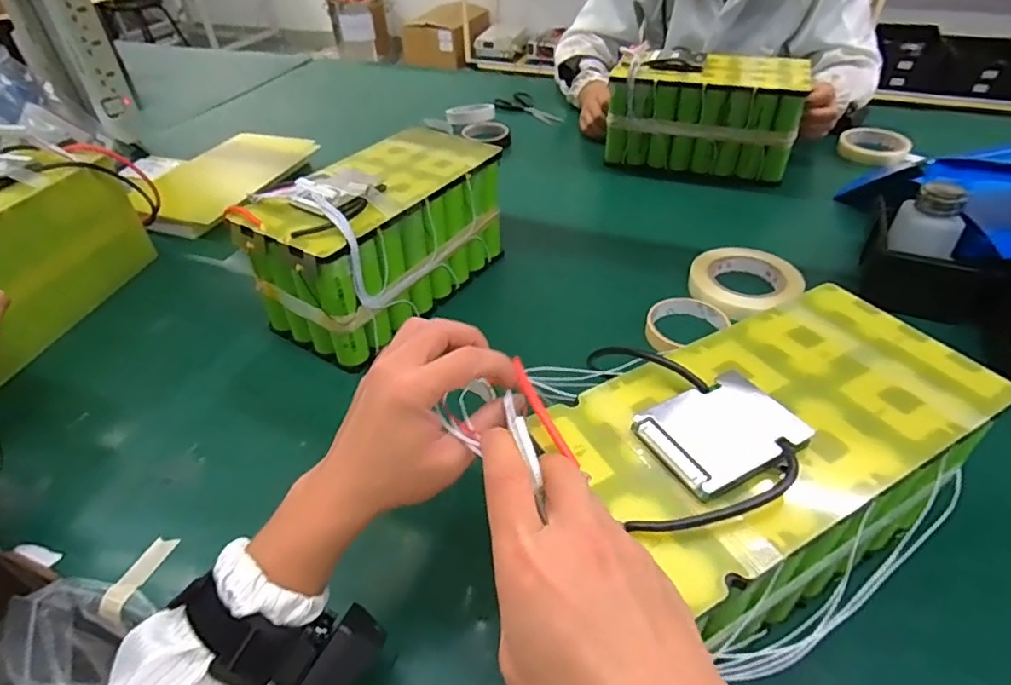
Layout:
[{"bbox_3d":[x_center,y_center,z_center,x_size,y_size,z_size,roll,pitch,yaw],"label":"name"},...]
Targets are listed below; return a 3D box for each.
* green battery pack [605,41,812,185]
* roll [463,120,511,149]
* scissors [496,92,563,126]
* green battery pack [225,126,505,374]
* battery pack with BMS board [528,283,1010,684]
[{"bbox_3d":[0.307,-0.358,0.882,0.263,0.155,0.127,13,45,16],"label":"green battery pack"},{"bbox_3d":[-0.035,-0.374,1.031,0.080,0.034,0.080,-5,43,-3],"label":"roll"},{"bbox_3d":[0.048,-0.468,1.121,0.139,0.010,0.075,17,54,6],"label":"scissors"},{"bbox_3d":[-0.135,-0.124,0.640,0.132,0.156,0.279,25,49,27],"label":"green battery pack"},{"bbox_3d":[0.166,0.086,0.376,0.274,0.141,0.161,-24,47,-22],"label":"battery pack with BMS board"}]

